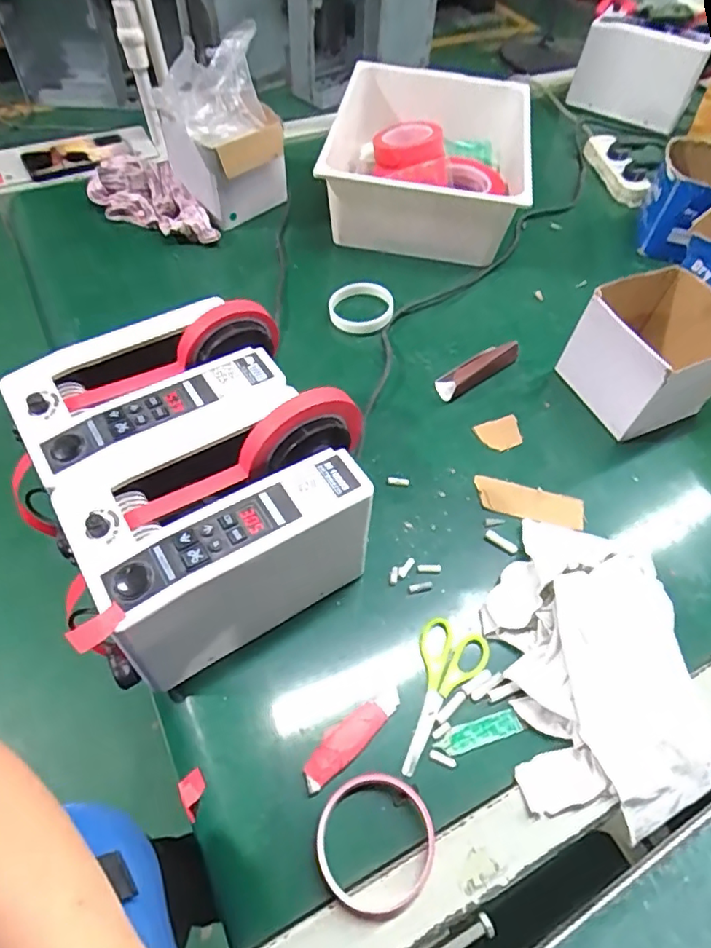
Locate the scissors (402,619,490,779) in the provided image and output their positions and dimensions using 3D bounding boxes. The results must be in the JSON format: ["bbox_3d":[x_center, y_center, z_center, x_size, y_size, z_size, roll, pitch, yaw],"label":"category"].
[{"bbox_3d":[0.067,0.189,0.488,0.058,0.010,0.130,26,59,13],"label":"scissors"}]

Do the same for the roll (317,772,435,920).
[{"bbox_3d":[0.015,0.265,0.410,0.083,0.011,0.086,2,57,-2],"label":"roll"}]

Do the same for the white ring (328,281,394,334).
[{"bbox_3d":[0.008,-0.222,0.743,0.083,0.024,0.079,2,57,-2],"label":"white ring"}]

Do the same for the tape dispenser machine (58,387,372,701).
[{"bbox_3d":[-0.102,0.045,0.478,0.249,0.161,0.143,-28,63,-19],"label":"tape dispenser machine"}]

